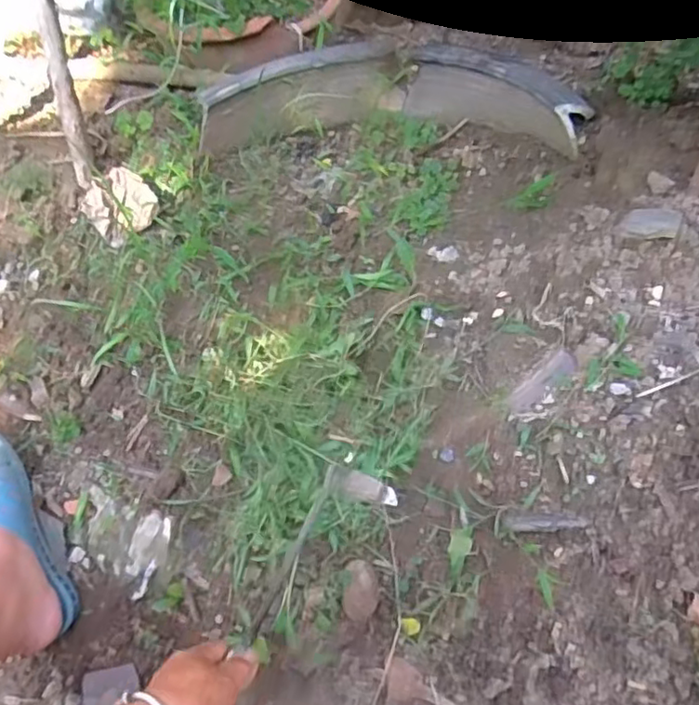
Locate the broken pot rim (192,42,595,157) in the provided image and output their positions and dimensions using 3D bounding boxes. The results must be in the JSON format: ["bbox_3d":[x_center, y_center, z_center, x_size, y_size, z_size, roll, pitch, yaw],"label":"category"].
[{"bbox_3d":[0.064,-0.404,0.989,0.570,0.129,0.222,7,52,11],"label":"broken pot rim"}]

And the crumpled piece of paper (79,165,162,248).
[{"bbox_3d":[-0.344,-0.224,0.912,0.096,0.047,0.090,-39,57,-24],"label":"crumpled piece of paper"}]

